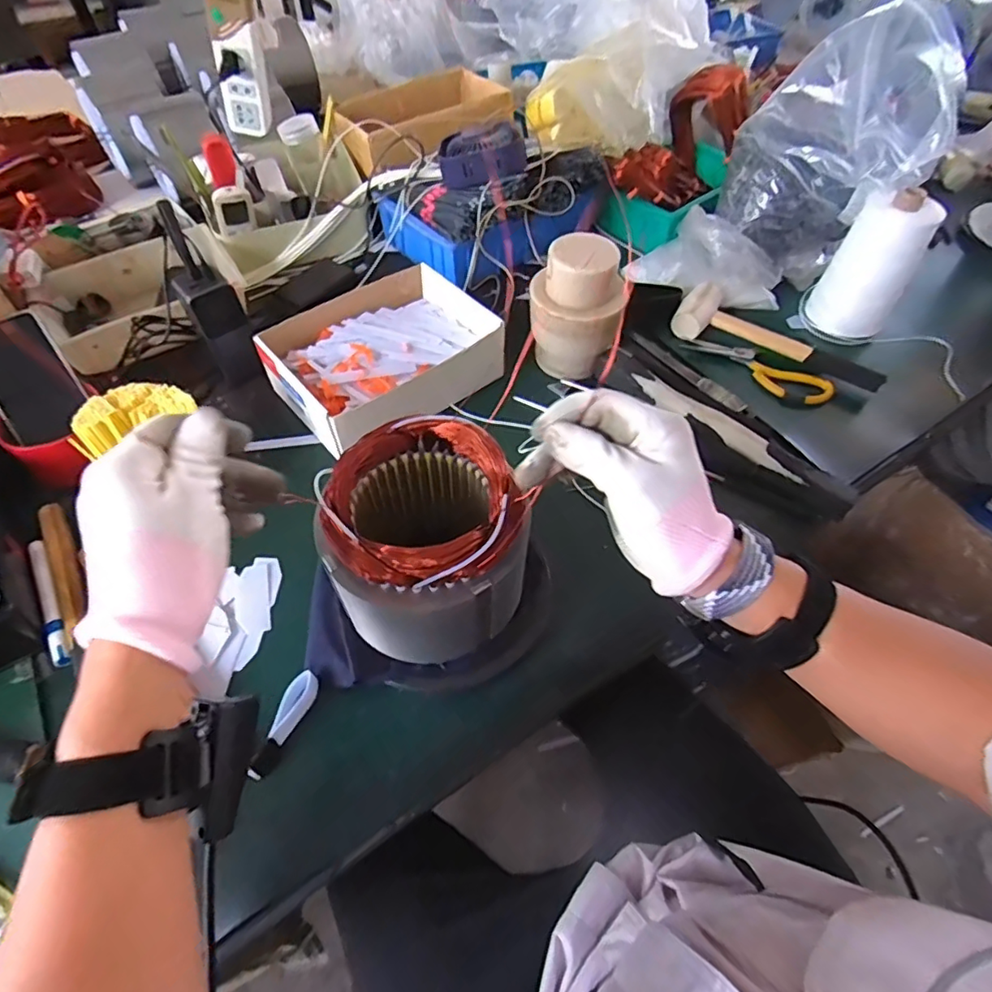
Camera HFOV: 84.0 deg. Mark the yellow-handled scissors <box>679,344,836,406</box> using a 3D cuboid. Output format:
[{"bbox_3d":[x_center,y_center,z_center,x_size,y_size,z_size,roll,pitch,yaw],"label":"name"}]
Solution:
[{"bbox_3d":[0.330,-0.160,0.703,0.187,0.013,0.054,27,59,17],"label":"yellow-handled scissors"}]

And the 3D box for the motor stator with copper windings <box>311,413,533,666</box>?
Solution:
[{"bbox_3d":[-0.052,0.029,0.421,0.136,0.113,0.139,-16,57,-12],"label":"motor stator with copper windings"}]

